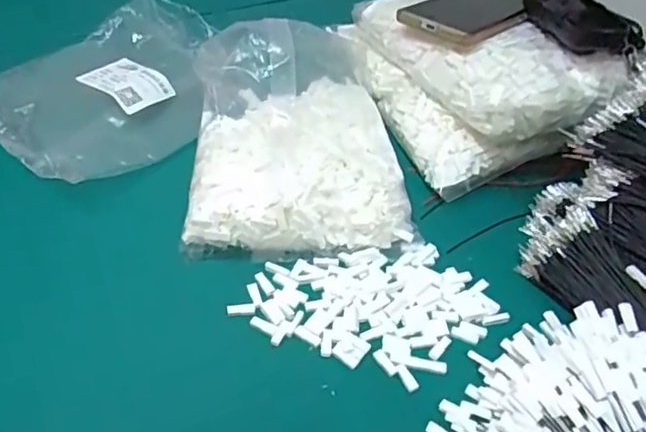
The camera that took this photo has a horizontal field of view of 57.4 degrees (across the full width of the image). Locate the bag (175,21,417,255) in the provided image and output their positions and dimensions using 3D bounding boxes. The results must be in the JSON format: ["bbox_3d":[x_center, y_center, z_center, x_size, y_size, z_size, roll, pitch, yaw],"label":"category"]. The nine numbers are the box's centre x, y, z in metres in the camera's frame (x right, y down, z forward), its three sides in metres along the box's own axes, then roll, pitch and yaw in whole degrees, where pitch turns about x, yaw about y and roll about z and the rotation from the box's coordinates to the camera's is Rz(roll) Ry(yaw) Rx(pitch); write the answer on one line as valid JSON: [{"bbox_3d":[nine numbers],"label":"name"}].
[{"bbox_3d":[-0.028,-0.077,0.500,0.173,0.084,0.226,-4,47,-10],"label":"bag"}]

